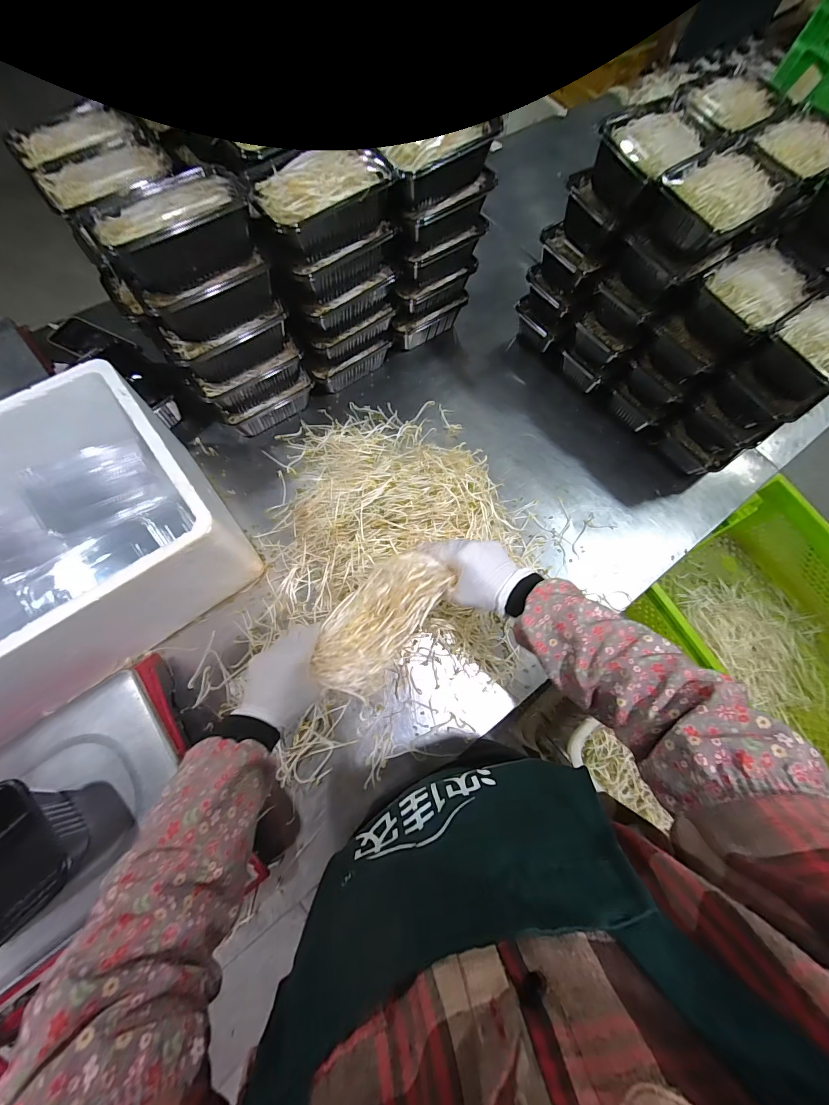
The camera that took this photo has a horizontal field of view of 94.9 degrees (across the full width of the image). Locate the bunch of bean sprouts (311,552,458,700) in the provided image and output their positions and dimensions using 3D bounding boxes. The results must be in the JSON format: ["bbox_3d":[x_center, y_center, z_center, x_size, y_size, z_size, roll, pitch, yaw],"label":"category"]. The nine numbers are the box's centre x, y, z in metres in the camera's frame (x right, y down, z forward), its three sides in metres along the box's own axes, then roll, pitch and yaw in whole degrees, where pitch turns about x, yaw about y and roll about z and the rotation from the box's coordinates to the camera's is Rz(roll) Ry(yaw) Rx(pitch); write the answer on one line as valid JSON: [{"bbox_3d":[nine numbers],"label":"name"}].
[{"bbox_3d":[-0.041,0.079,0.465,0.094,0.043,0.191,40,81,10],"label":"bunch of bean sprouts"}]

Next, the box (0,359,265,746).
[{"bbox_3d":[-0.513,0.016,0.517,0.471,0.206,0.317,-36,77,-12],"label":"box"}]

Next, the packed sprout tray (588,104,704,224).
[{"bbox_3d":[0.339,-0.576,0.558,0.156,0.066,0.114,-41,78,-13],"label":"packed sprout tray"}]

